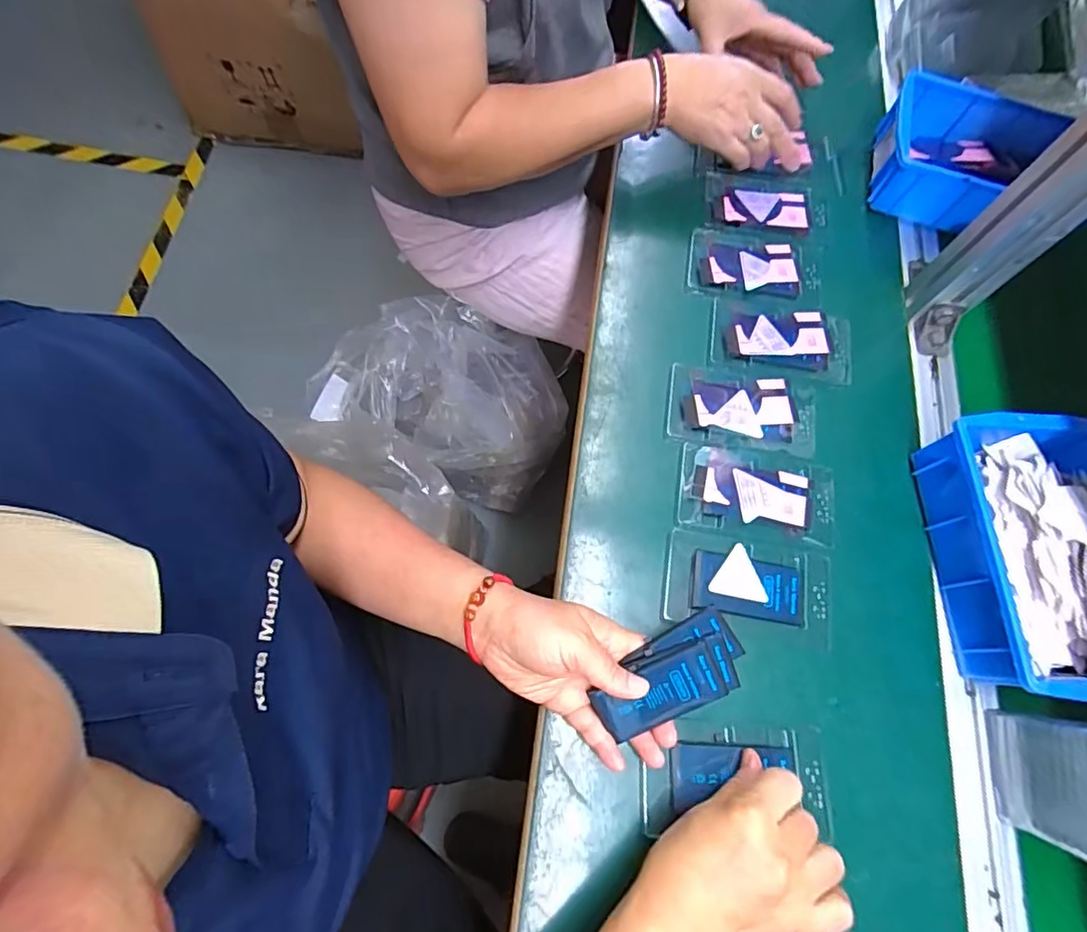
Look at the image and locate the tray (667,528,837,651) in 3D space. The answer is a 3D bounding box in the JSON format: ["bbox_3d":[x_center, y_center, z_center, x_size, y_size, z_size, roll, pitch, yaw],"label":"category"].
[{"bbox_3d":[0.159,0.095,0.431,0.126,0.008,0.077,9,71,2],"label":"tray"}]

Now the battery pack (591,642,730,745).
[{"bbox_3d":[0.079,0.153,0.373,0.084,0.004,0.043,-25,100,3],"label":"battery pack"}]

